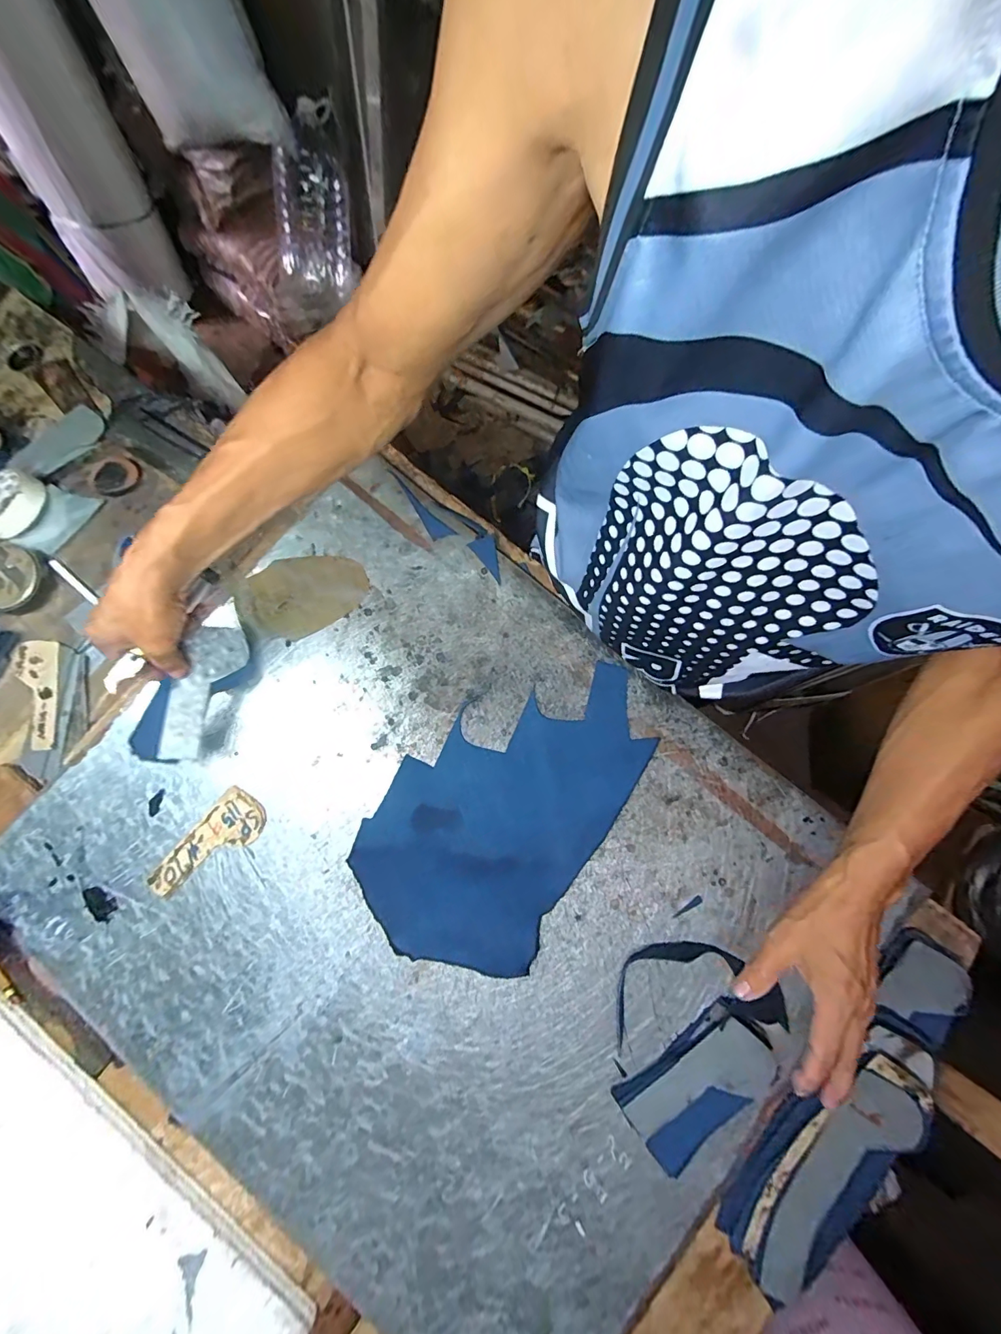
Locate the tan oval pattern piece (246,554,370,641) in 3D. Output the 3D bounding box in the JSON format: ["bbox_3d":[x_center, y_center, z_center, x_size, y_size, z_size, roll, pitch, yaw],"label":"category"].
[{"bbox_3d":[-0.216,-0.086,0.509,0.128,0.007,0.089,-26,81,-4],"label":"tan oval pattern piece"}]

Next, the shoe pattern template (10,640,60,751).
[{"bbox_3d":[-0.529,0.031,0.514,0.055,0.004,0.127,-10,80,-1],"label":"shoe pattern template"}]

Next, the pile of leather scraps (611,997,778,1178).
[{"bbox_3d":[0.186,0.389,0.425,0.142,0.020,0.074,-38,82,-6],"label":"pile of leather scraps"}]

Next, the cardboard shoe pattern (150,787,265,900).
[{"bbox_3d":[-0.302,0.189,0.470,0.055,0.004,0.125,39,82,7],"label":"cardboard shoe pattern"}]

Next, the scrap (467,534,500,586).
[{"bbox_3d":[-0.012,-0.122,0.511,0.029,0.006,0.055,-27,81,-4],"label":"scrap"}]

